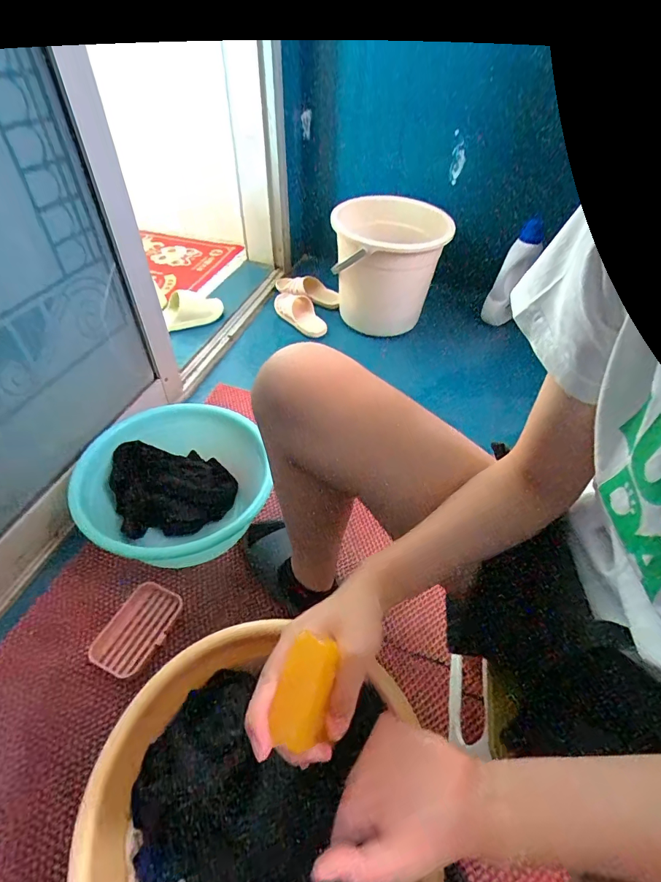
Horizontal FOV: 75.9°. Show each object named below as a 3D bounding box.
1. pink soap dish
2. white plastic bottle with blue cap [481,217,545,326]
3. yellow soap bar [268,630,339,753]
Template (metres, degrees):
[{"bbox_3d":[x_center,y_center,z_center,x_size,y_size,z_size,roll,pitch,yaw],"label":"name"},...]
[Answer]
[{"bbox_3d":[-0.303,0.294,0.669,0.093,0.020,0.134,17,49,14],"label":"pink soap dish"},{"bbox_3d":[0.531,-0.479,1.223,0.063,0.285,0.074,34,30,26],"label":"white plastic bottle with blue cap"},{"bbox_3d":[-0.016,0.149,0.255,0.029,0.021,0.056,10,47,8],"label":"yellow soap bar"}]

